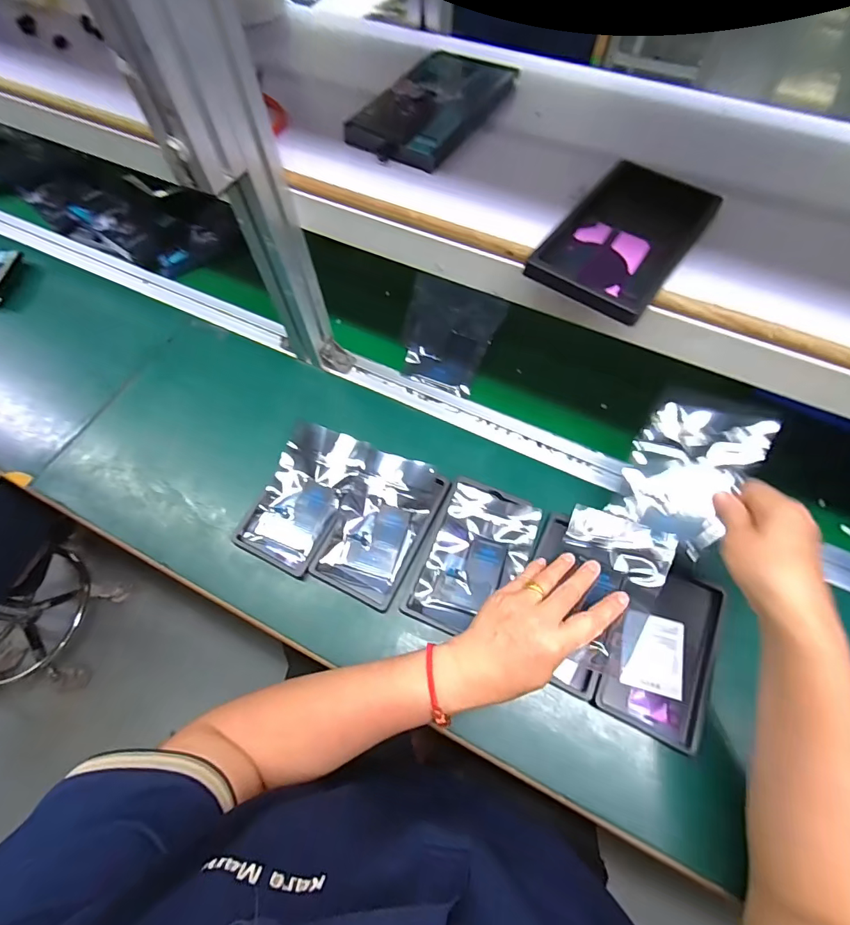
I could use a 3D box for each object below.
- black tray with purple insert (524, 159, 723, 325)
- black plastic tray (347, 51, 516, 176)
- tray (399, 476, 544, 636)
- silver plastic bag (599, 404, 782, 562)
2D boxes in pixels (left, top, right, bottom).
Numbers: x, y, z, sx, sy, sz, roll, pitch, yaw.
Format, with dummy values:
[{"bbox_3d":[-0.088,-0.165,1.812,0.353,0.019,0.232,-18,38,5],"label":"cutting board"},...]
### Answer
[{"bbox_3d":[0.162,-0.182,0.345,0.092,0.017,0.167,33,68,17],"label":"black tray with purple insert"},{"bbox_3d":[0.015,-0.349,0.422,0.096,0.022,0.183,27,66,14],"label":"black plastic tray"},{"bbox_3d":[0.052,0.098,0.455,0.101,0.014,0.155,21,68,11],"label":"tray"},{"bbox_3d":[0.244,0.007,0.410,0.096,0.015,0.130,31,92,35],"label":"silver plastic bag"}]

